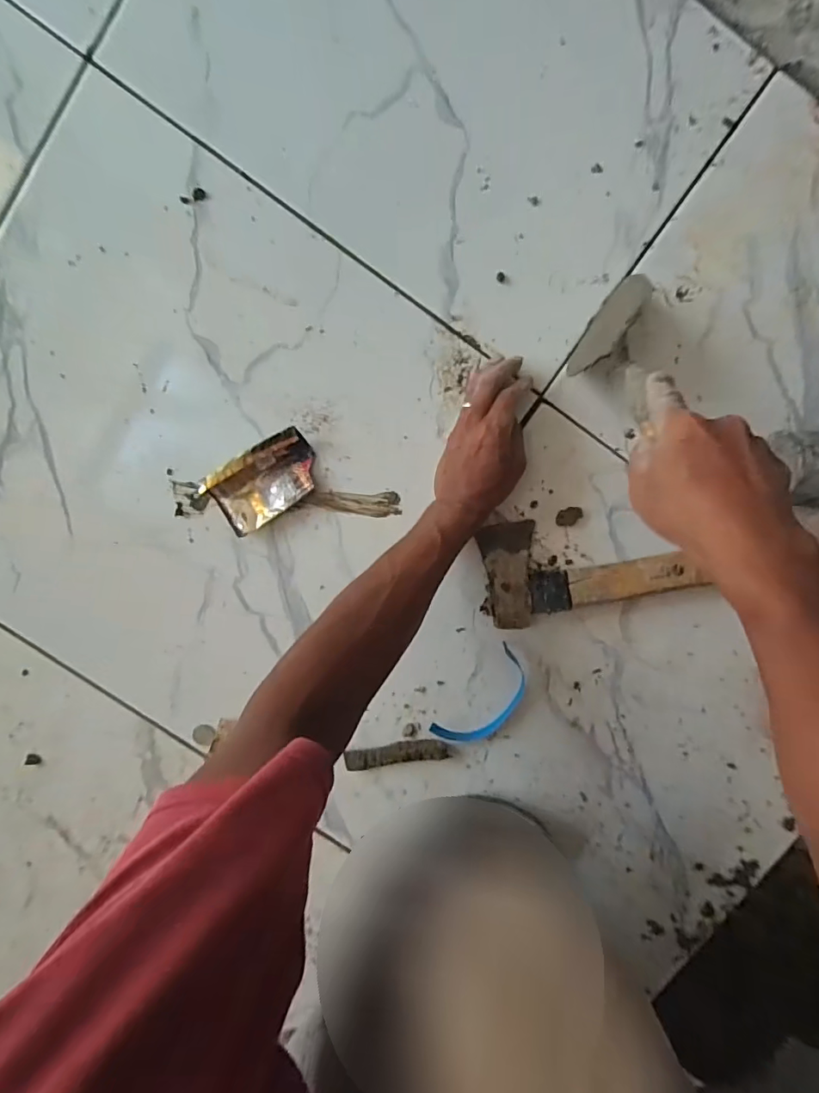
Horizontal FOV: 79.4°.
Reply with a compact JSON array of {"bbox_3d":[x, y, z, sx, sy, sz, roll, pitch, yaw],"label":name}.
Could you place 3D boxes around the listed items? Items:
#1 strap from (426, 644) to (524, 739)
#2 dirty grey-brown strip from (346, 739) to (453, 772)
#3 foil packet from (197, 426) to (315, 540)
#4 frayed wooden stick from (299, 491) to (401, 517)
[{"bbox_3d":[0.079,0.160,0.503,0.056,0.008,0.115,42,96,-4],"label":"strap"},{"bbox_3d":[-0.012,0.215,0.514,0.108,0.013,0.024,-7,97,2],"label":"dirty grey-brown strip"},{"bbox_3d":[-0.137,-0.062,0.472,0.104,0.023,0.062,-34,96,5],"label":"foil packet"},{"bbox_3d":[-0.055,-0.042,0.487,0.092,0.005,0.023,1,97,0],"label":"frayed wooden stick"}]

